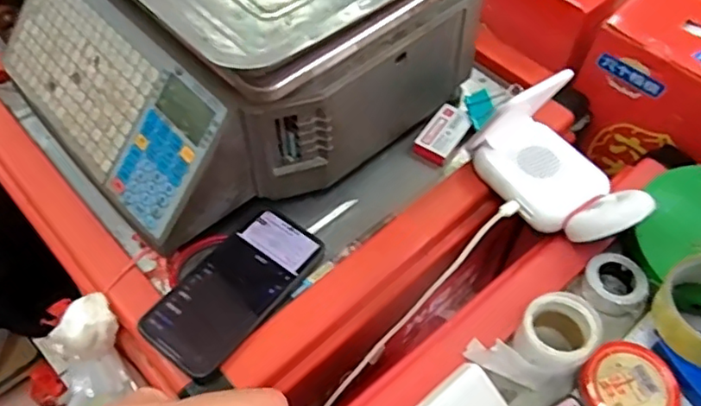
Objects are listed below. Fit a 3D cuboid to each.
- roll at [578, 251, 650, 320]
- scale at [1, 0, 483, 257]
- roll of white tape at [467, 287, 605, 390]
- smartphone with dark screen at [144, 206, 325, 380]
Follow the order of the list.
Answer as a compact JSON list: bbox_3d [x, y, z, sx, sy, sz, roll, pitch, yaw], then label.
[{"bbox_3d":[0.235,0.074,0.534,0.050,0.029,0.053,1,55,-1],"label":"roll"},{"bbox_3d":[-0.124,-0.190,0.581,0.365,0.170,0.355,-36,63,-23],"label":"scale"},{"bbox_3d":[0.146,0.120,0.479,0.095,0.066,0.059,-22,59,-16],"label":"roll of white tape"},{"bbox_3d":[-0.098,0.071,0.524,0.077,0.016,0.166,34,61,20],"label":"smartphone with dark screen"}]

